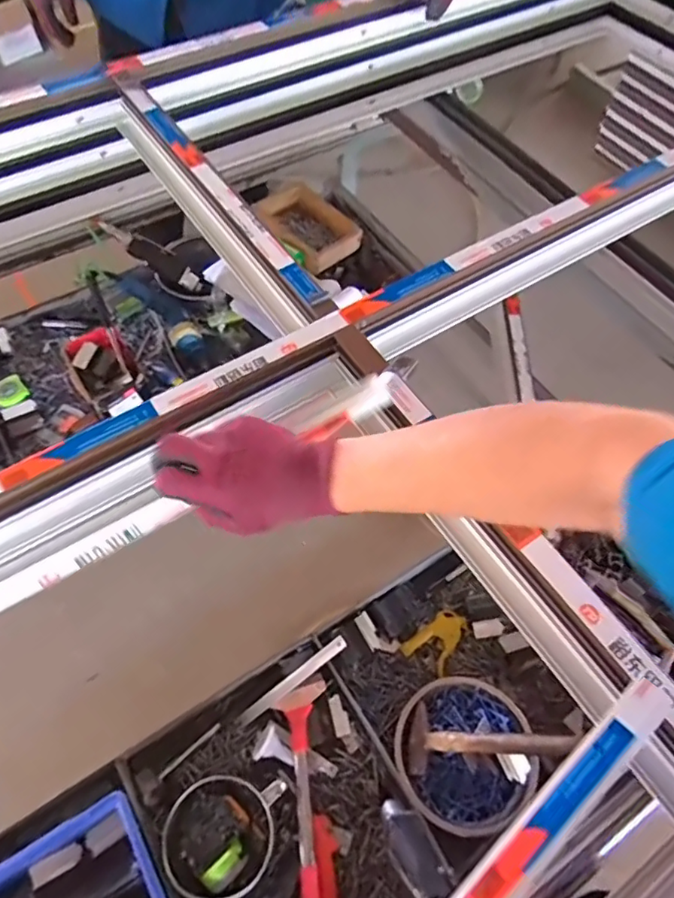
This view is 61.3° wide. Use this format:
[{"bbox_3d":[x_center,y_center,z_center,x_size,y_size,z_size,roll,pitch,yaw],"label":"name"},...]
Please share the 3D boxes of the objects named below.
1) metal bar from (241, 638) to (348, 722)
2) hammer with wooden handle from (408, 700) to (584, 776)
[{"bbox_3d":[-0.069,0.366,0.899,0.206,0.014,0.022,-40,66,6],"label":"metal bar"},{"bbox_3d":[0.211,0.411,0.803,0.247,0.024,0.090,-18,52,34],"label":"hammer with wooden handle"}]

